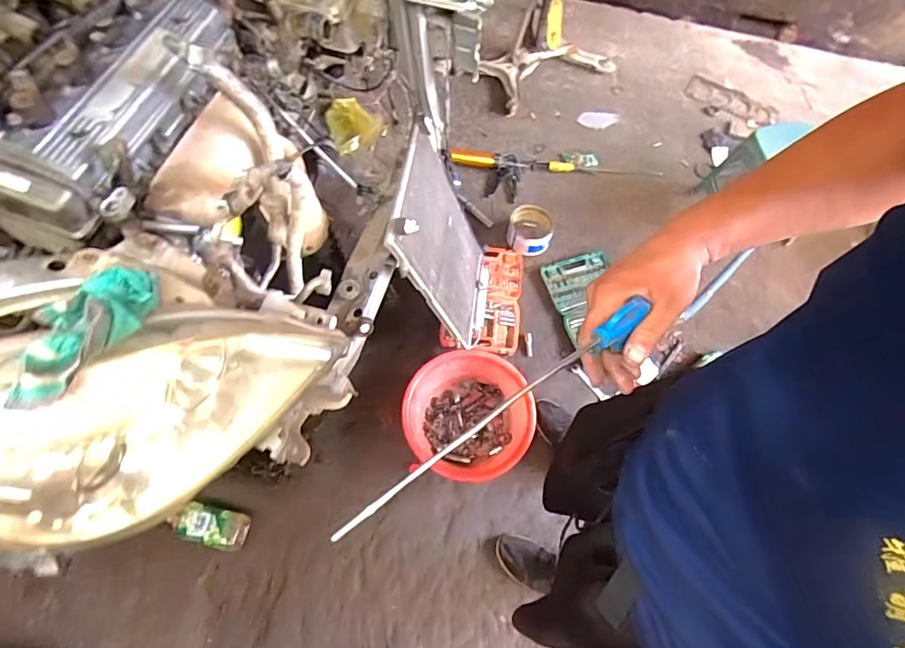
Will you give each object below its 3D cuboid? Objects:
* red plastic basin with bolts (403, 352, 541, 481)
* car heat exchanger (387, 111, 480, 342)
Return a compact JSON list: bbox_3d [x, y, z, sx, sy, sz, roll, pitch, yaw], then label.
[{"bbox_3d":[0.050,0.269,1.454,0.377,0.095,0.358,1,64,-1],"label":"red plastic basin with bolts"},{"bbox_3d":[-0.007,-0.211,1.347,0.034,0.641,0.392,0,67,18],"label":"car heat exchanger"}]

